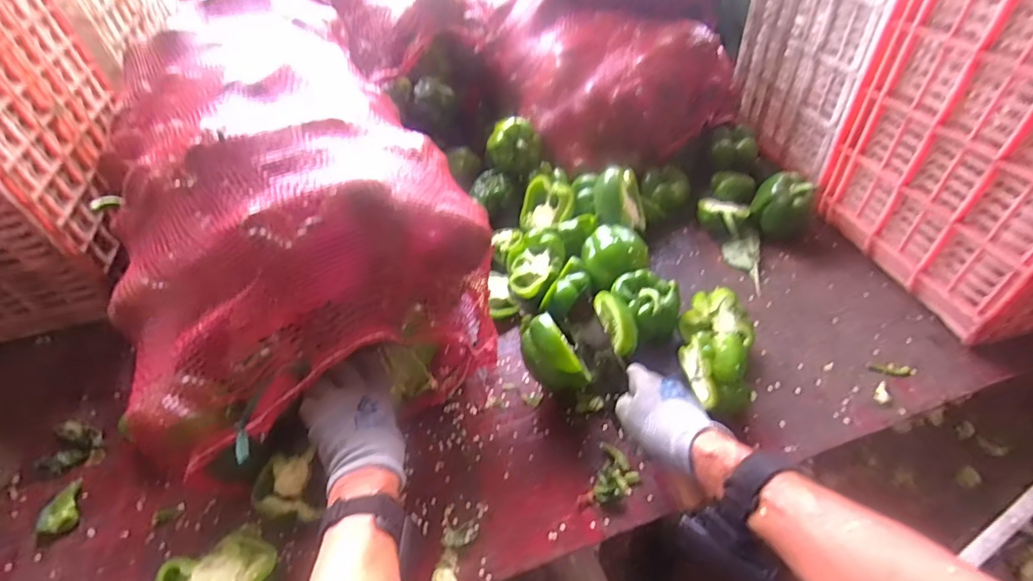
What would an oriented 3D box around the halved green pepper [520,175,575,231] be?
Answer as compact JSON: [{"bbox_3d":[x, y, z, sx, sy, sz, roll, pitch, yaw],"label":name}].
[{"bbox_3d":[0.047,-0.129,0.752,0.081,0.059,0.074,4,49,7],"label":"halved green pepper"}]

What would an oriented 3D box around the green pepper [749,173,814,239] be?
[{"bbox_3d":[0.393,-0.121,0.730,0.076,0.078,0.085,18,52,20],"label":"green pepper"}]

